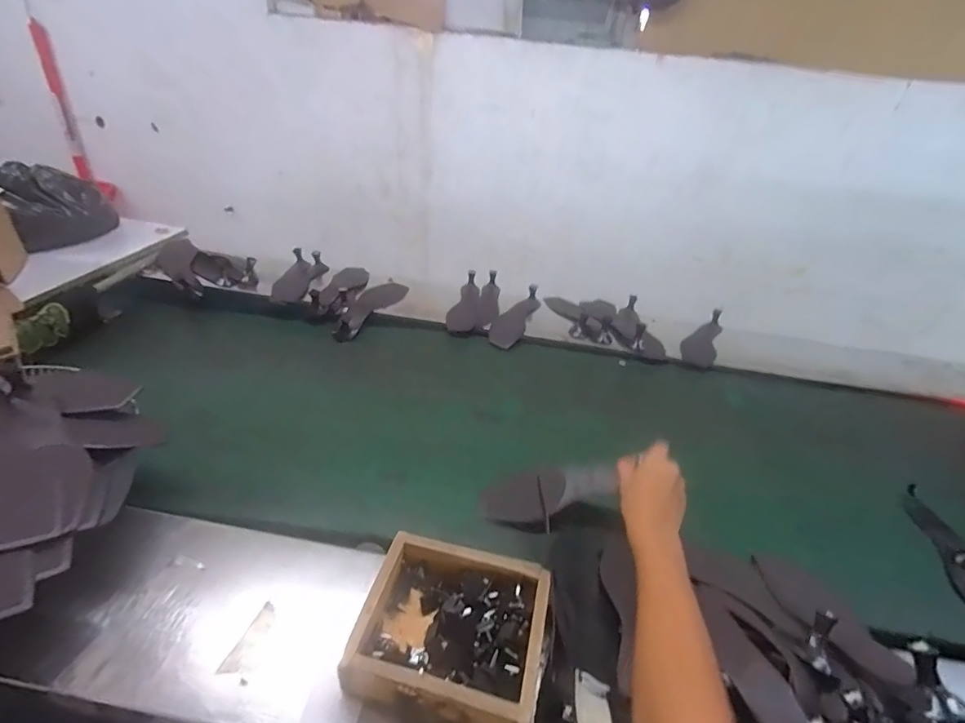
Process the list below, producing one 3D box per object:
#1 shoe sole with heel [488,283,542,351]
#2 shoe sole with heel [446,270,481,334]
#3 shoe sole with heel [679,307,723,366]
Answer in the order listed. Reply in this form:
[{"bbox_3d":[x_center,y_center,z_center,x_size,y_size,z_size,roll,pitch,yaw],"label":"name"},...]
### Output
[{"bbox_3d":[0.081,-0.112,1.108,0.076,0.050,0.234,16,36,15],"label":"shoe sole with heel"},{"bbox_3d":[-0.036,-0.149,1.124,0.076,0.056,0.227,8,35,3],"label":"shoe sole with heel"},{"bbox_3d":[0.529,-0.062,1.117,0.078,0.054,0.233,21,37,21],"label":"shoe sole with heel"}]

